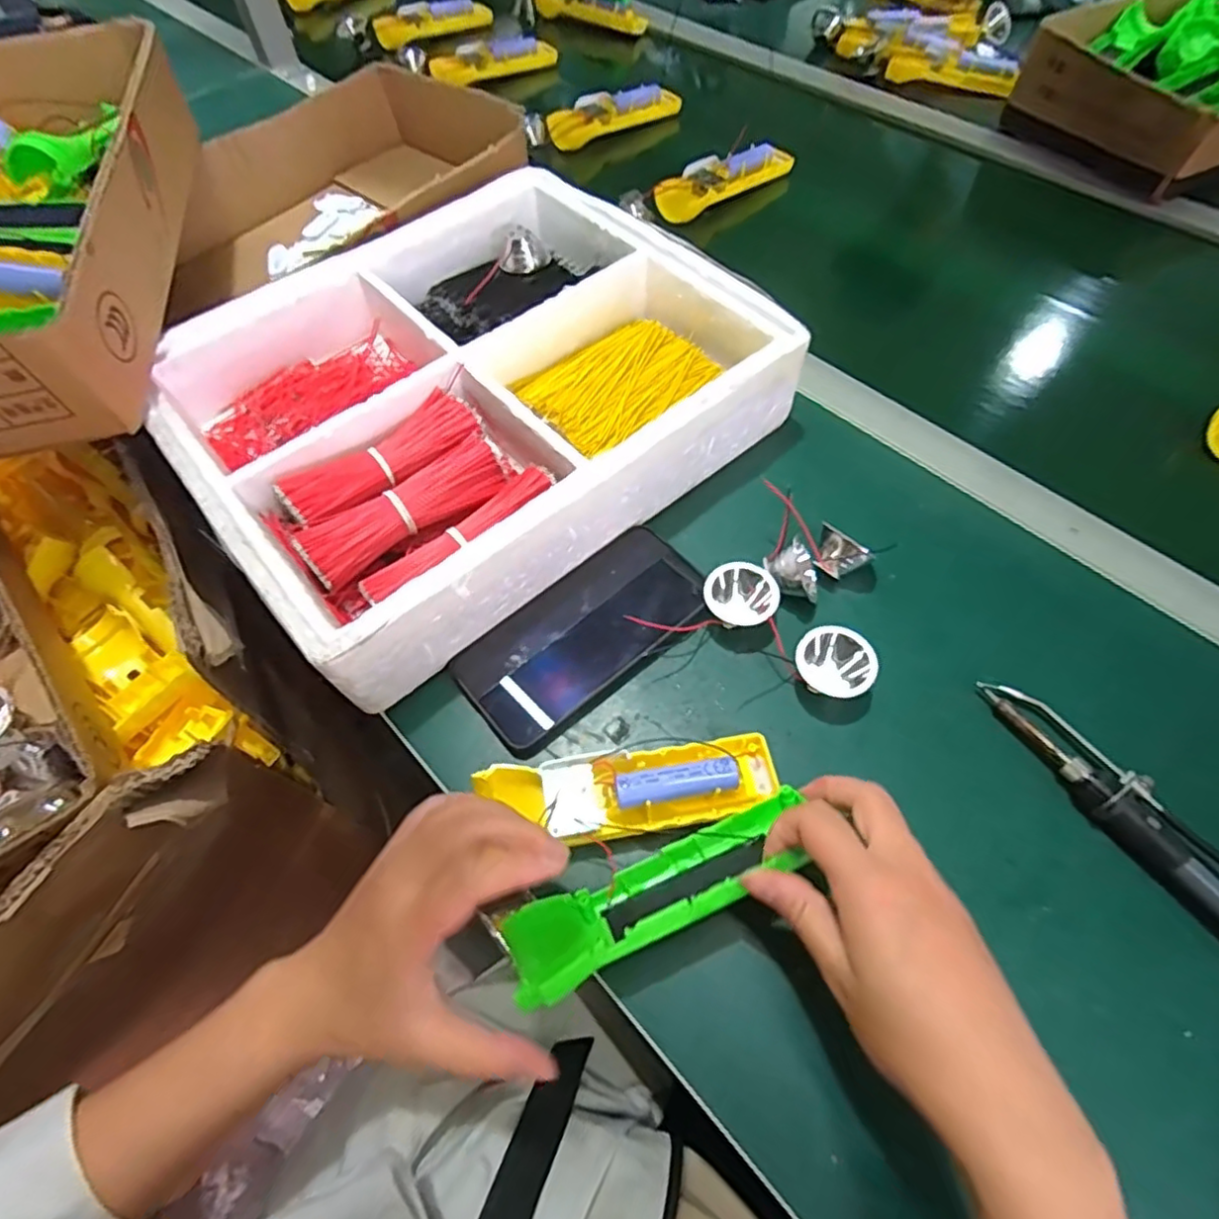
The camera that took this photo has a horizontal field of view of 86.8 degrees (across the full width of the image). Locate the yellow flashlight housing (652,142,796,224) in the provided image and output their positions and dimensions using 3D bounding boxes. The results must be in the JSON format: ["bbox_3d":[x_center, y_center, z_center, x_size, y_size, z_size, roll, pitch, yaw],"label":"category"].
[{"bbox_3d":[0.120,-0.449,0.669,0.161,0.027,0.045,-33,64,-16],"label":"yellow flashlight housing"}]

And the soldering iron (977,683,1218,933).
[{"bbox_3d":[0.290,0.122,0.338,0.032,0.034,0.209,-27,63,-13],"label":"soldering iron"}]

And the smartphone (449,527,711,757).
[{"bbox_3d":[-0.015,0.014,0.419,0.168,0.013,0.082,-36,65,-17],"label":"smartphone"}]

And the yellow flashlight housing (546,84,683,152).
[{"bbox_3d":[0.005,-0.573,0.744,0.162,0.032,0.035,-28,63,-13],"label":"yellow flashlight housing"}]

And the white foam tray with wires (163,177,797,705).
[{"bbox_3d":[-0.103,-0.162,0.482,0.378,0.081,0.314,-37,65,-18],"label":"white foam tray with wires"}]

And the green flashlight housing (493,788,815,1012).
[{"bbox_3d":[0.025,0.141,0.313,0.150,0.051,0.028,-23,98,-13],"label":"green flashlight housing"}]

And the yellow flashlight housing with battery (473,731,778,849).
[{"bbox_3d":[0.013,0.101,0.353,0.159,0.039,0.044,-8,60,-2],"label":"yellow flashlight housing with battery"}]

